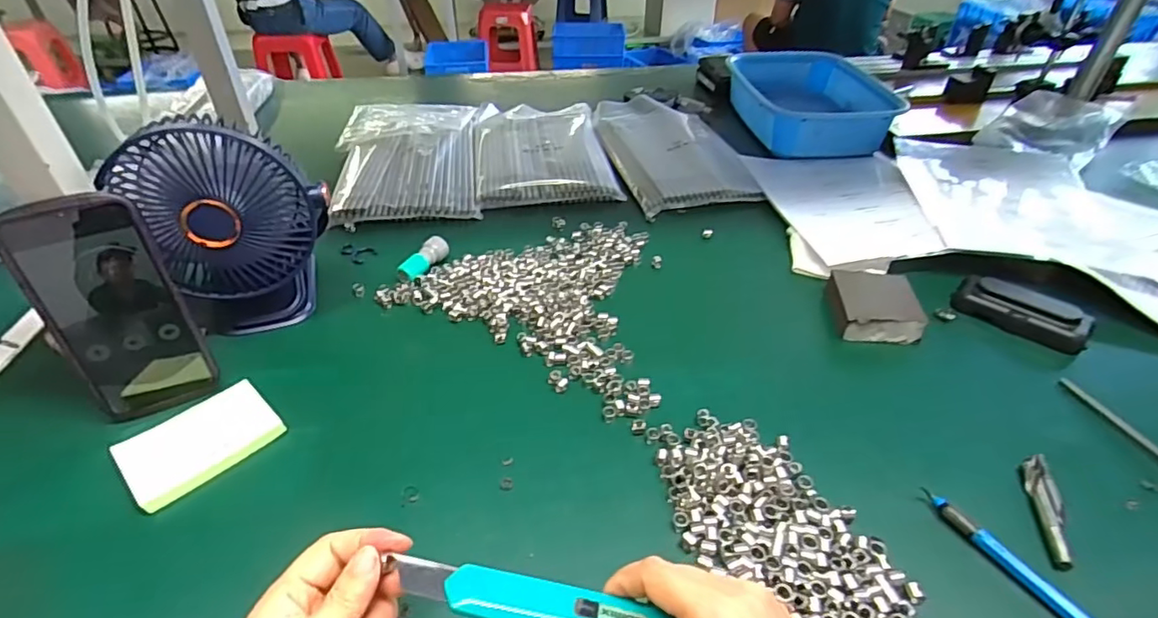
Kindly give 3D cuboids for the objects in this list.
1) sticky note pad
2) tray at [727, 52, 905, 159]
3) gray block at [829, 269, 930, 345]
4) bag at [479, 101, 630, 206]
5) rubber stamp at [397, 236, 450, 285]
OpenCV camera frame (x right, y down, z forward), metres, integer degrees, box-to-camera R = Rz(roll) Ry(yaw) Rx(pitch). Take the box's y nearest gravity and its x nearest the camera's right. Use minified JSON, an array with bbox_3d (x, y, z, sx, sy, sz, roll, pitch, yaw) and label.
[{"bbox_3d":[-0.273,0.097,0.414,0.069,0.014,0.095,28,46,31],"label":"sticky note pad"},{"bbox_3d":[0.362,-0.340,0.917,0.217,0.066,0.333,-4,38,-4],"label":"tray"},{"bbox_3d":[0.275,-0.007,0.538,0.070,0.025,0.093,6,38,9],"label":"gray block"},{"bbox_3d":[-0.056,-0.235,0.829,0.181,0.029,0.319,-5,38,-6],"label":"bag"},{"bbox_3d":[-0.161,-0.051,0.591,0.020,0.024,0.063,21,43,25],"label":"rubber stamp"}]

